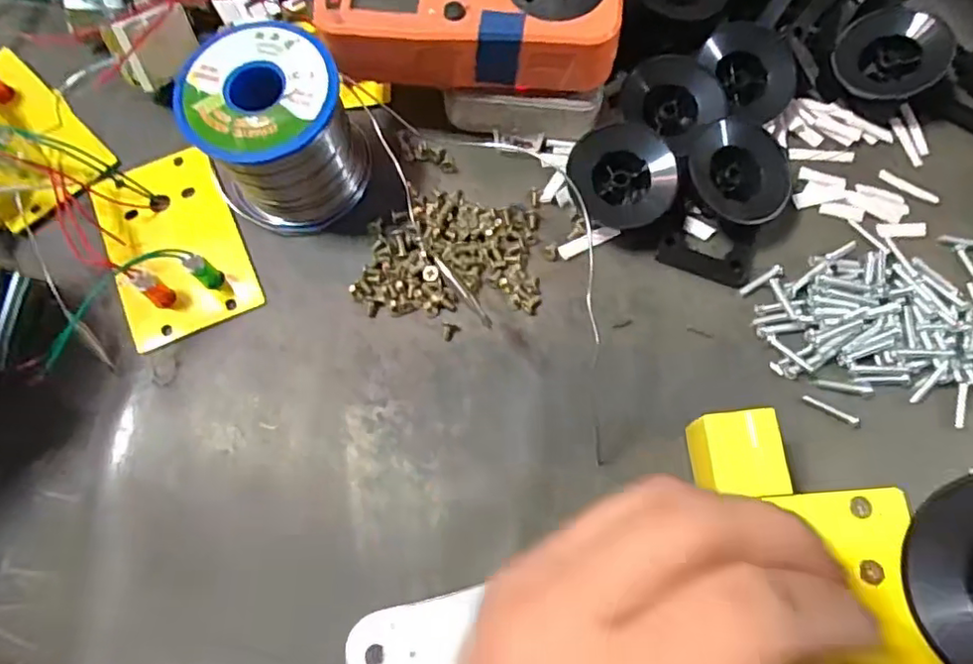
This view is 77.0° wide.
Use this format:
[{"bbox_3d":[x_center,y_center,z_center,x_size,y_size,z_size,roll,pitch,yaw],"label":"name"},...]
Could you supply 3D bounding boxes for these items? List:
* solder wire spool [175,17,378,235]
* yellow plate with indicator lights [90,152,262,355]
[{"bbox_3d":[-0.093,-0.088,0.273,0.065,0.059,0.061,0,72,1],"label":"solder wire spool"},{"bbox_3d":[-0.147,-0.046,0.278,0.057,0.030,0.091,-23,73,-6],"label":"yellow plate with indicator lights"}]

